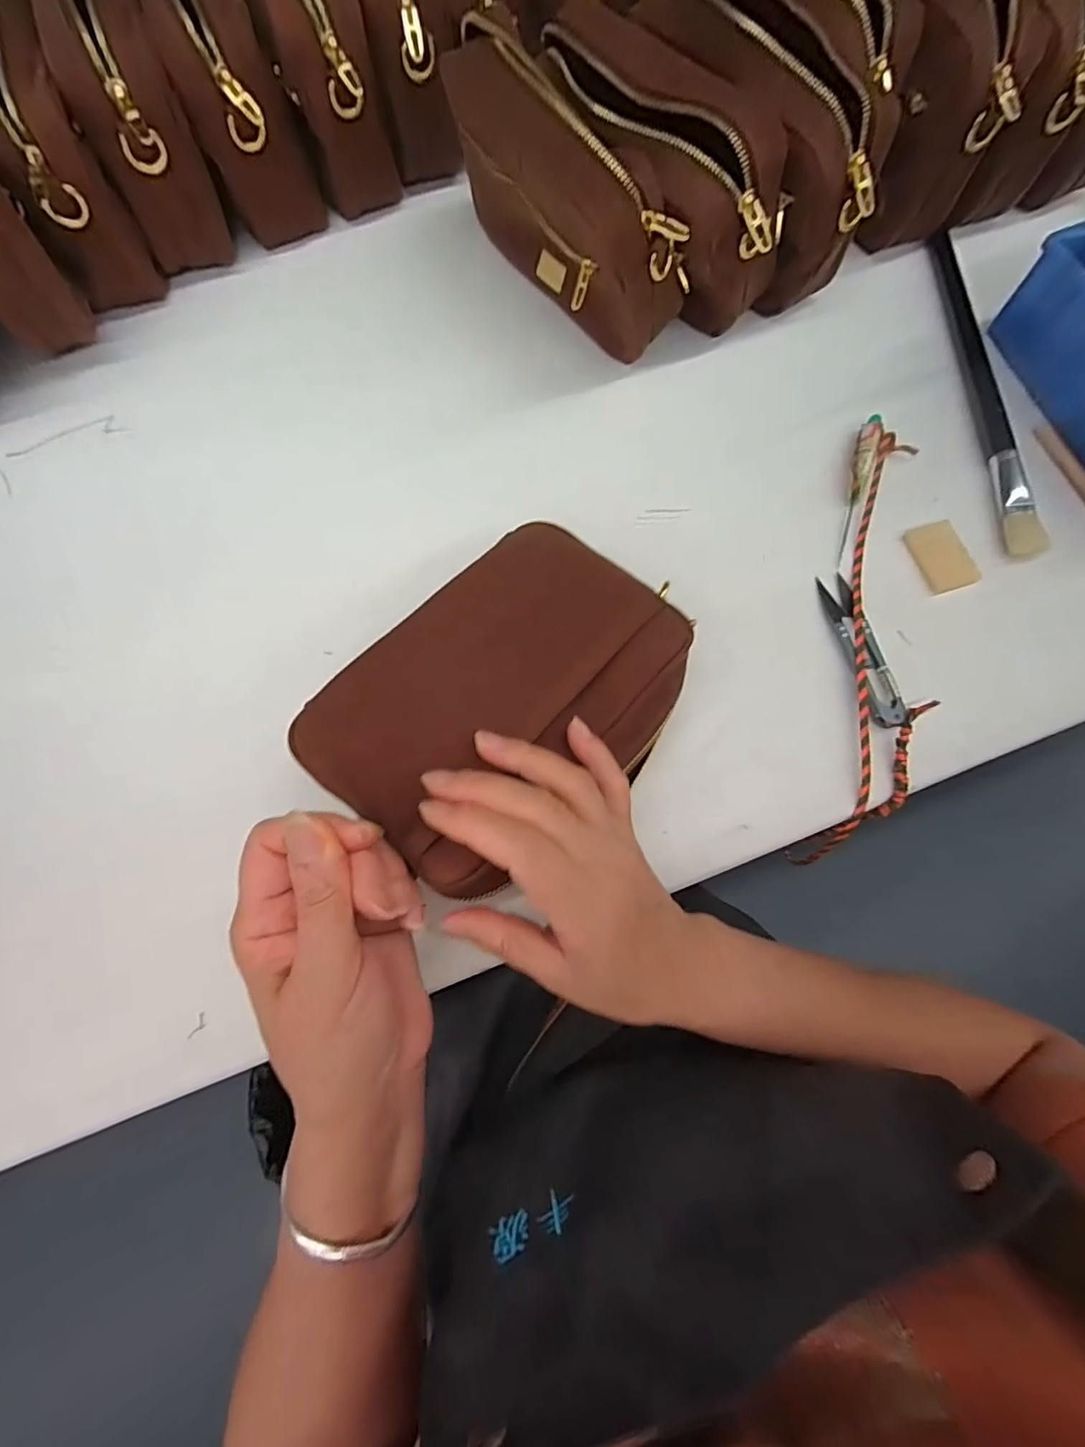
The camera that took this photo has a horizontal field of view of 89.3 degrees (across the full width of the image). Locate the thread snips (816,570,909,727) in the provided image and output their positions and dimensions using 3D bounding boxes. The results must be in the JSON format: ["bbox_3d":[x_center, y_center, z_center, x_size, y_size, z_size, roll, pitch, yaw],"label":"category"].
[{"bbox_3d":[0.194,-0.047,0.334,0.022,0.015,0.103,-11,75,-3],"label":"thread snips"}]

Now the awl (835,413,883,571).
[{"bbox_3d":[0.209,-0.158,0.365,0.013,0.010,0.118,20,75,6],"label":"awl"}]

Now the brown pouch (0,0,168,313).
[{"bbox_3d":[-0.319,-0.377,0.365,0.058,0.132,0.121,-22,75,-6],"label":"brown pouch"}]

